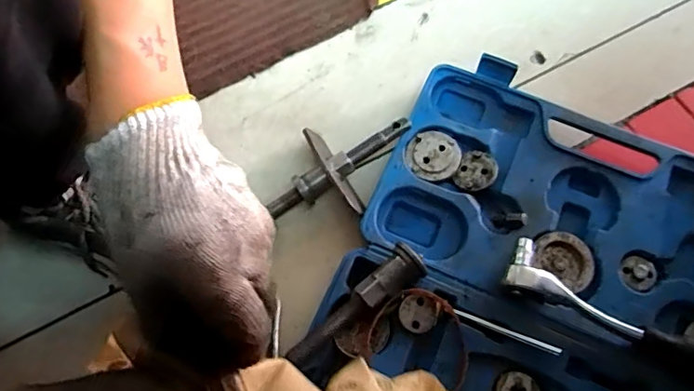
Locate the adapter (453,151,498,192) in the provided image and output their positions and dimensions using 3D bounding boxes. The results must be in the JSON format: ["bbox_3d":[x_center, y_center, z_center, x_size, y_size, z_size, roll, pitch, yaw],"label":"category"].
[{"bbox_3d":[0.119,-0.022,0.482,0.035,0.004,0.039,21,78,21],"label":"adapter"}]

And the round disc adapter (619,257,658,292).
[{"bbox_3d":[0.249,0.068,0.446,0.031,0.004,0.029,0,69,-1],"label":"round disc adapter"}]

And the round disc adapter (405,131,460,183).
[{"bbox_3d":[0.081,-0.036,0.488,0.049,0.008,0.047,0,69,-1],"label":"round disc adapter"}]

